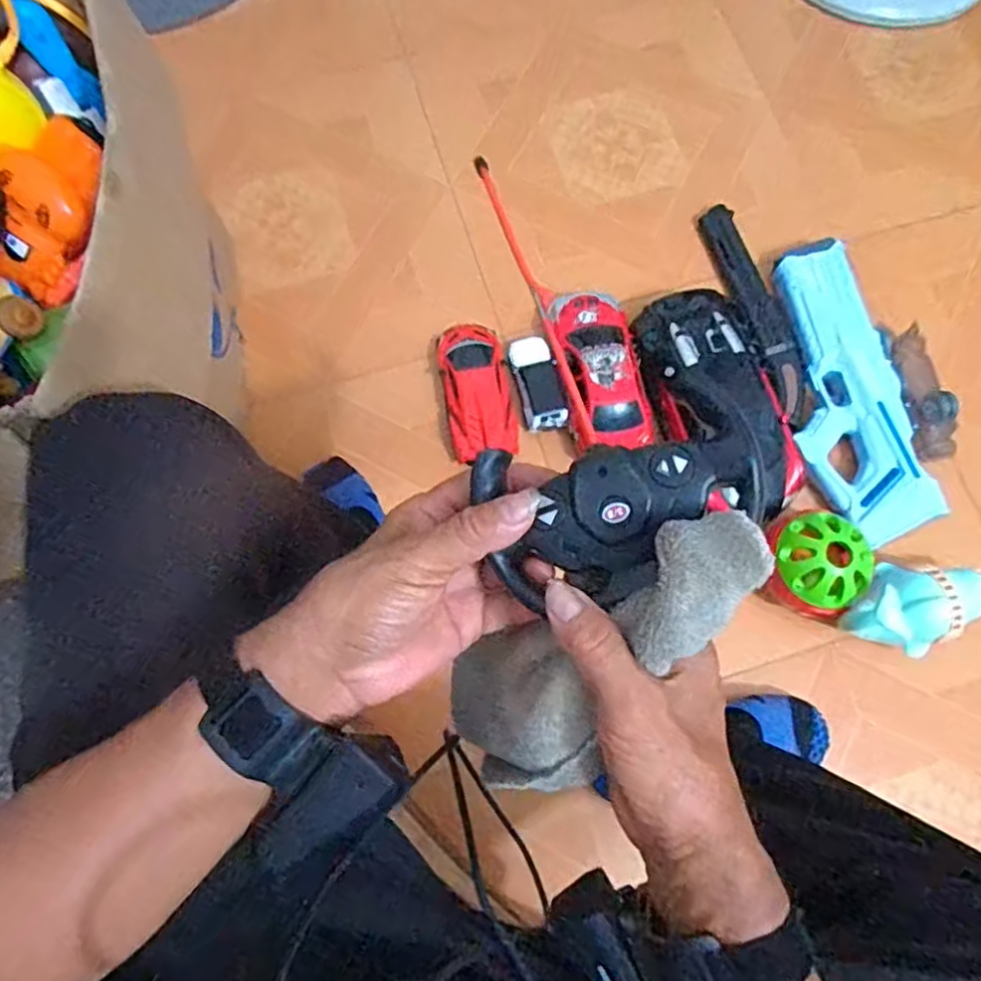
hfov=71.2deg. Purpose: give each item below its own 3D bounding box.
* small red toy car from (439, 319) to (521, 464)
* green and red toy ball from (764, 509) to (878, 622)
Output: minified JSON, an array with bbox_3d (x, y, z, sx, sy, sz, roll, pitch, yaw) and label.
[{"bbox_3d":[-0.018,-0.123,0.860,0.081,0.041,0.179,-8,75,-2],"label":"small red toy car"},{"bbox_3d":[0.368,0.082,0.772,0.104,0.107,0.107,0,75,0],"label":"green and red toy ball"}]

